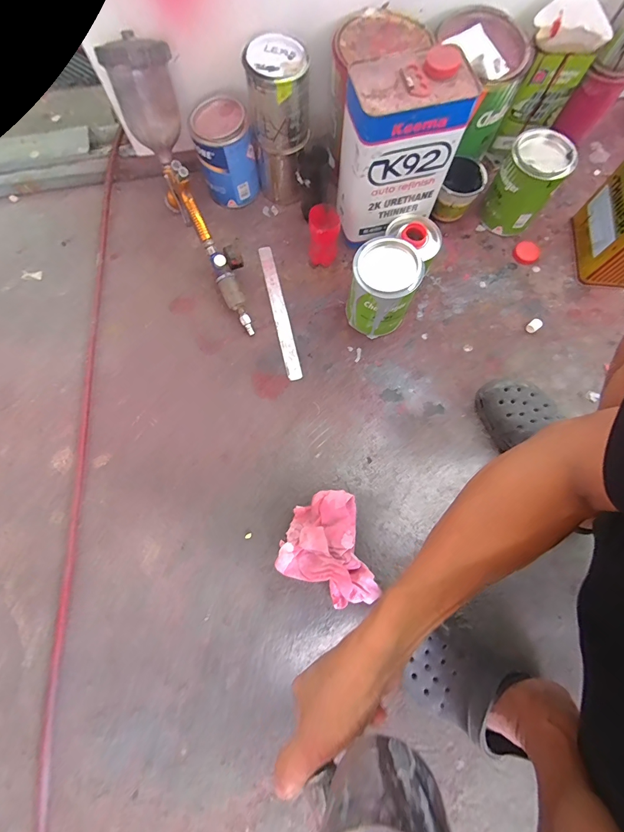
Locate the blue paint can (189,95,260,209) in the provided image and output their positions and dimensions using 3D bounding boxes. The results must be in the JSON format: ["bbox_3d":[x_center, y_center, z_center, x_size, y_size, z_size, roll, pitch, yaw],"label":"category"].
[{"bbox_3d":[-0.161,-0.489,0.663,0.099,0.135,0.097,0,75,0],"label":"blue paint can"}]

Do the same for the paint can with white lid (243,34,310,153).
[{"bbox_3d":[-0.053,-0.524,0.577,0.101,0.112,0.103,-4,76,0],"label":"paint can with white lid"}]

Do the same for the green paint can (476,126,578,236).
[{"bbox_3d":[0.384,-0.422,0.643,0.109,0.133,0.093,29,77,8],"label":"green paint can"}]

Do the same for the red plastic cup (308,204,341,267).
[{"bbox_3d":[0.022,-0.333,0.648,0.053,0.101,0.055,0,75,0],"label":"red plastic cup"}]

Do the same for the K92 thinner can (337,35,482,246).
[{"bbox_3d":[0.137,-0.426,0.564,0.172,0.212,0.111,-15,77,-3],"label":"K92 thinner can"}]

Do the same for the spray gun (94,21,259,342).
[{"bbox_3d":[-0.194,-0.383,0.586,0.103,0.236,0.435,-28,77,-7],"label":"spray gun"}]

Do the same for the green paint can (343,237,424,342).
[{"bbox_3d":[0.117,-0.211,0.597,0.105,0.139,0.096,23,76,6],"label":"green paint can"}]

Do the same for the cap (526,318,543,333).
[{"bbox_3d":[0.415,-0.169,0.649,0.024,0.016,0.020,-37,78,-9],"label":"cap"}]

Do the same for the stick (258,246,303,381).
[{"bbox_3d":[-0.062,-0.202,0.663,0.028,0.004,0.285,-13,75,-3],"label":"stick"}]

